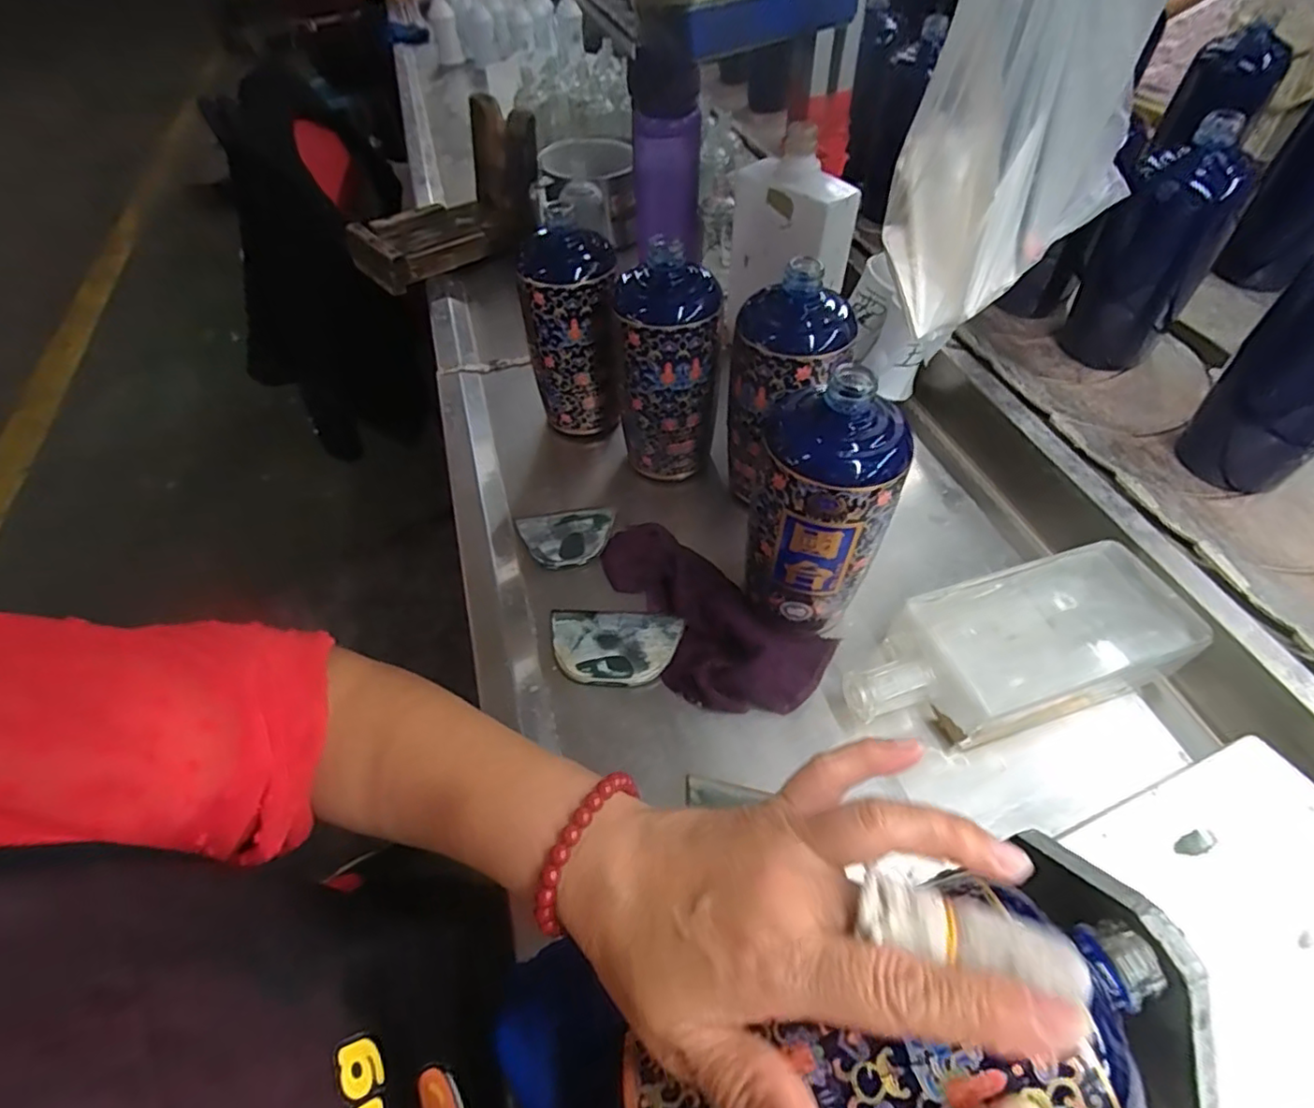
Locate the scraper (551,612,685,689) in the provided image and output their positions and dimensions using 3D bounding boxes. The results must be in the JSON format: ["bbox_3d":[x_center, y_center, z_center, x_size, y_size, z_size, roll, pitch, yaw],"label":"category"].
[{"bbox_3d":[-0.030,0.063,0.431,0.091,0.005,0.058,1,53,5],"label":"scraper"}]

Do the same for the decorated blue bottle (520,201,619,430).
[{"bbox_3d":[-0.070,-0.185,0.531,0.079,0.167,0.064,-11,53,-4],"label":"decorated blue bottle"}]

